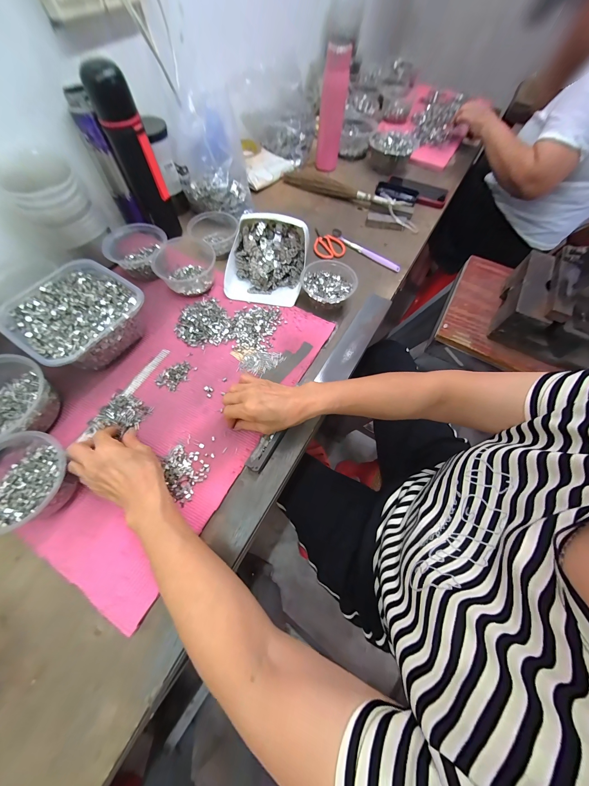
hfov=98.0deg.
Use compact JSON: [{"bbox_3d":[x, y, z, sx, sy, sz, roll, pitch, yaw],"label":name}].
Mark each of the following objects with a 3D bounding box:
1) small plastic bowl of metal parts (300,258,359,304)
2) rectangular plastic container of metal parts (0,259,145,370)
[{"bbox_3d":[0.064,-0.207,0.496,0.100,0.045,0.092,1,66,-3],"label":"small plastic bowl of metal parts"},{"bbox_3d":[-0.345,-0.119,0.421,0.164,0.069,0.168,31,68,10],"label":"rectangular plastic container of metal parts"}]

